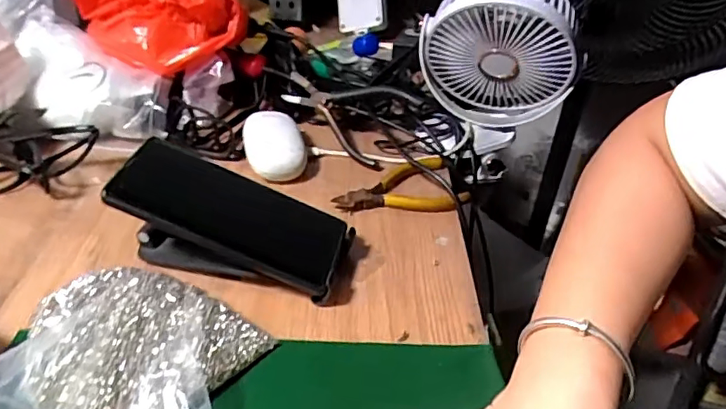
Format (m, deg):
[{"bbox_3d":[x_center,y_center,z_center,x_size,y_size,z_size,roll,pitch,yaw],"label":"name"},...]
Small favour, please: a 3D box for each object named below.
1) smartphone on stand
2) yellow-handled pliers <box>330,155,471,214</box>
[{"bbox_3d":[-0.090,0.013,0.405,0.157,0.075,0.078,8,36,6],"label":"smartphone on stand"},{"bbox_3d":[0.031,-0.013,0.505,0.117,0.014,0.073,-11,39,-20],"label":"yellow-handled pliers"}]

